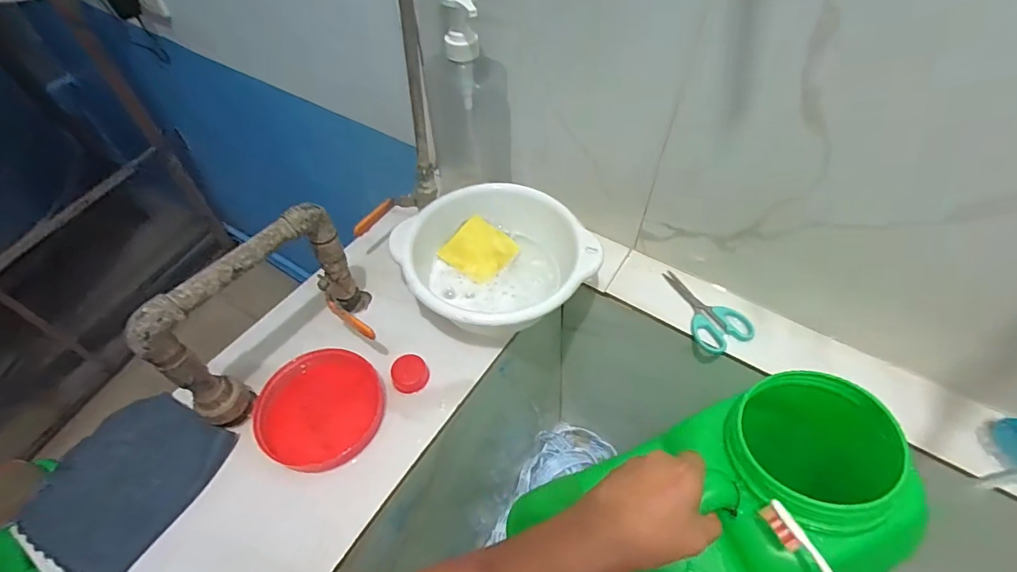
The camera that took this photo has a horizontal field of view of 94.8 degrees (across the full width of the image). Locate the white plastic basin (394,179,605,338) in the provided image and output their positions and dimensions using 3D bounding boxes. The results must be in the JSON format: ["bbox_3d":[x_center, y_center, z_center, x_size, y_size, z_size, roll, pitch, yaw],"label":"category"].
[{"bbox_3d":[-0.016,-0.022,0.541,0.188,0.075,0.188,0,52,1],"label":"white plastic basin"}]

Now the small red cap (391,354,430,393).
[{"bbox_3d":[-0.106,0.096,0.508,0.039,0.021,0.039,0,52,1],"label":"small red cap"}]

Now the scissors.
[{"bbox_3d":[0.233,0.023,0.560,0.064,0.012,0.120,-15,54,-10],"label":"scissors"}]

